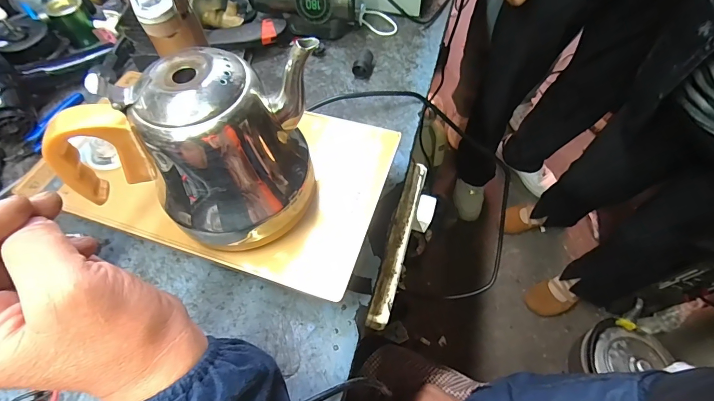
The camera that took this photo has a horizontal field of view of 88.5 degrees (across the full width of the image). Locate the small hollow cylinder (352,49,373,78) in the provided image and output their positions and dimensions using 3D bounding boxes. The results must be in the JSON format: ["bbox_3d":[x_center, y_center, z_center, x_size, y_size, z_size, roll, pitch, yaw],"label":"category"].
[{"bbox_3d":[0.009,-0.202,0.539,0.023,0.023,0.035,14,59,11],"label":"small hollow cylinder"}]

